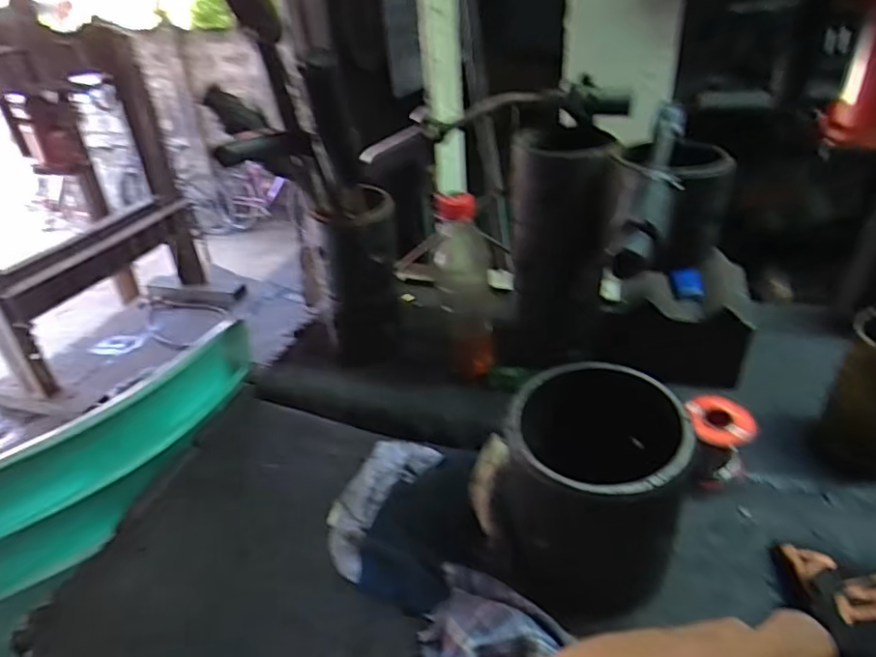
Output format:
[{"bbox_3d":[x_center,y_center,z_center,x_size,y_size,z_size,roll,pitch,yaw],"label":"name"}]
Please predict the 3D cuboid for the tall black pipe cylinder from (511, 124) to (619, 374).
[{"bbox_3d":[0.111,-0.069,0.534,0.083,0.208,0.075,2,33,11],"label":"tall black pipe cylinder"}]

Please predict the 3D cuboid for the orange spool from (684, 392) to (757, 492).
[{"bbox_3d":[0.219,0.094,0.456,0.047,0.070,0.048,-3,32,2],"label":"orange spool"}]

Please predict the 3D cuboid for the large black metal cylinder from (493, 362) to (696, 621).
[{"bbox_3d":[0.100,0.105,0.387,0.110,0.132,0.120,-3,32,3],"label":"large black metal cylinder"}]

